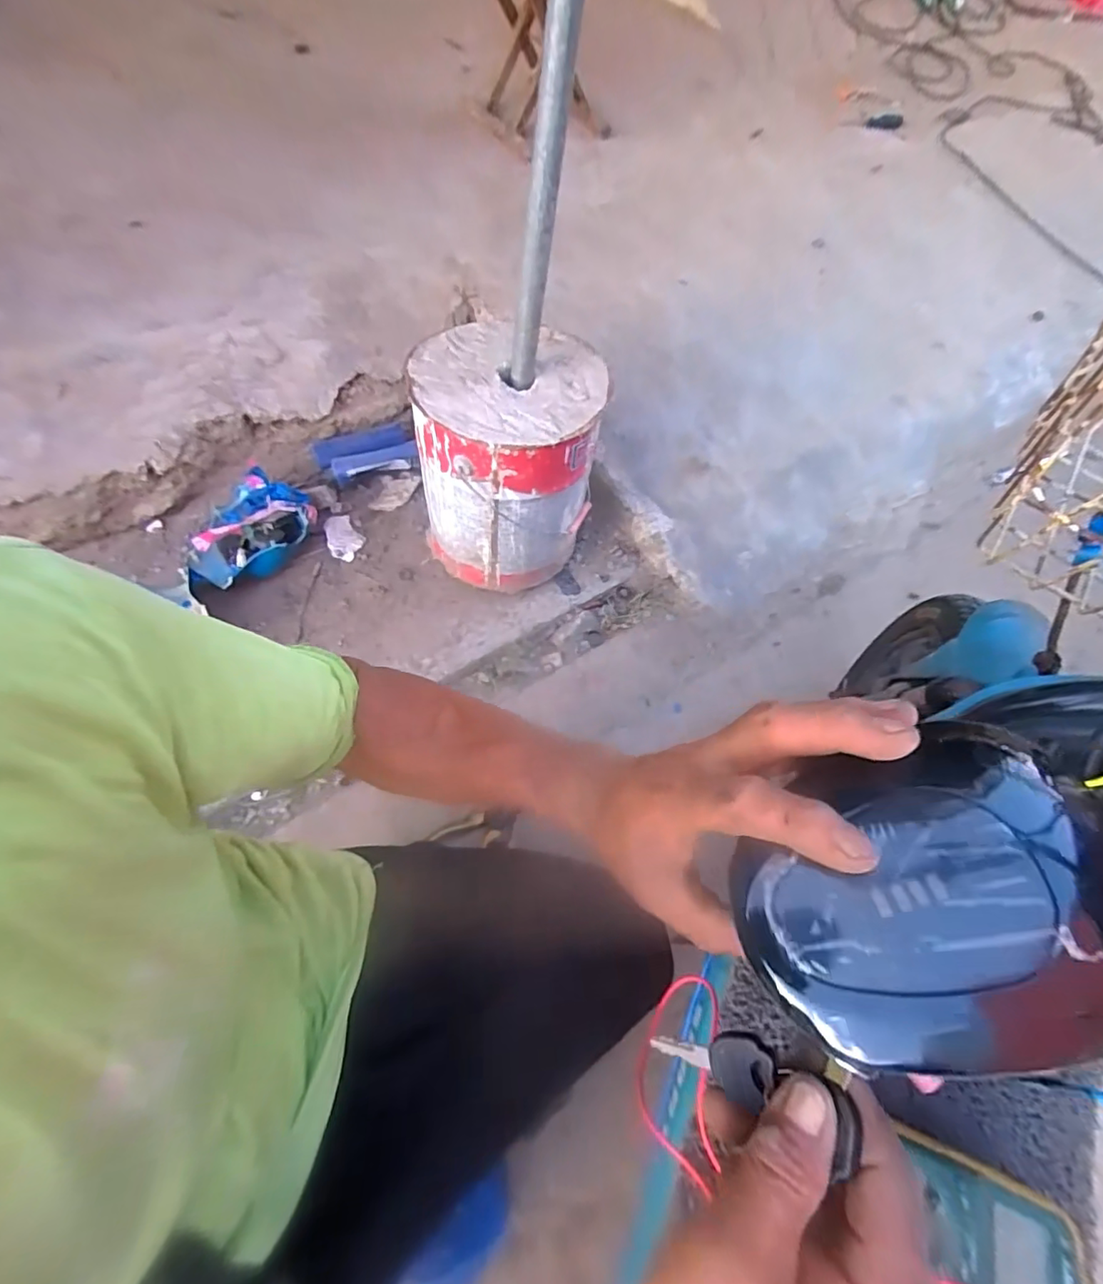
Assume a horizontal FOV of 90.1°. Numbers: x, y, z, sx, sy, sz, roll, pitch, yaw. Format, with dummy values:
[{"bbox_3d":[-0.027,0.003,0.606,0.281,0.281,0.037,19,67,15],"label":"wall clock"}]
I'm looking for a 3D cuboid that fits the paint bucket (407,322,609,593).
[{"bbox_3d":[-0.064,-0.288,0.921,0.259,0.356,0.280,1,62,-1],"label":"paint bucket"}]

